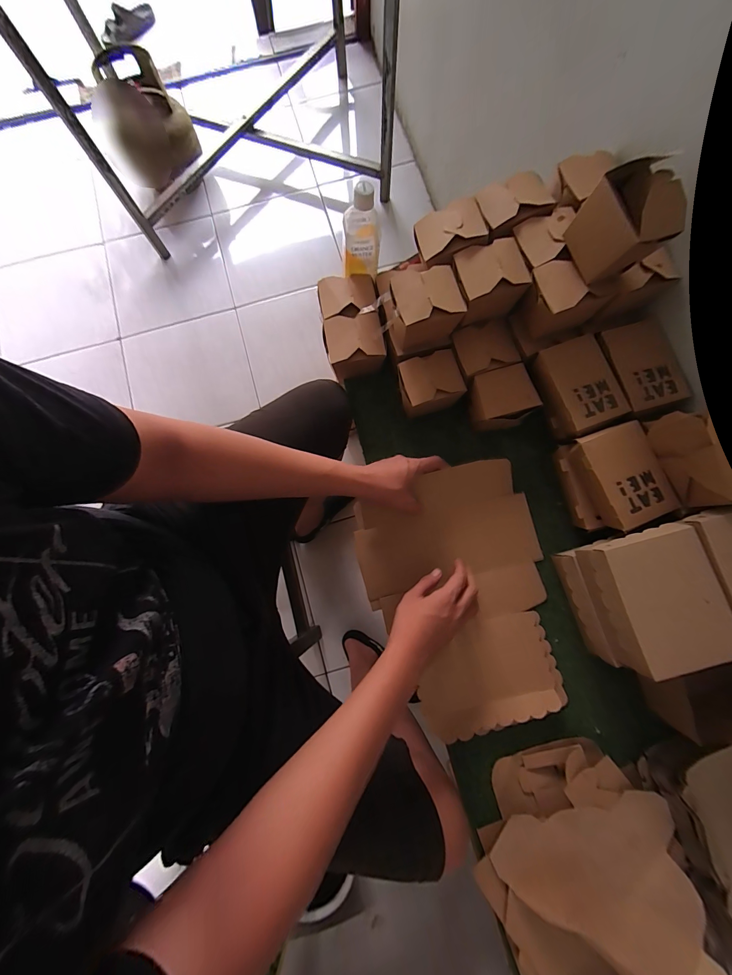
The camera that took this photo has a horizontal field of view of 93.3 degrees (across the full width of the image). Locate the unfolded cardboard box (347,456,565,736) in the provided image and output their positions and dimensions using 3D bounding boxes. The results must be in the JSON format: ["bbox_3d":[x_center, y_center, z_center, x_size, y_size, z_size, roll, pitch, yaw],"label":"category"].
[{"bbox_3d":[0.167,0.179,0.582,0.302,0.041,0.411,-15,79,-2],"label":"unfolded cardboard box"}]

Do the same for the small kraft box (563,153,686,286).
[{"bbox_3d":[0.339,-0.342,0.444,0.087,0.107,0.096,-15,79,-2],"label":"small kraft box"}]

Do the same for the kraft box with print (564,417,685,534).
[{"bbox_3d":[0.393,-0.014,0.542,0.101,0.062,0.149,-18,79,-3],"label":"kraft box with print"}]

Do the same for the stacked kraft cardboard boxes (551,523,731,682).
[{"bbox_3d":[0.385,0.156,0.504,0.140,0.135,0.174,-18,79,-3],"label":"stacked kraft cardboard boxes"}]

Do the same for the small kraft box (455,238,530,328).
[{"bbox_3d":[0.189,-0.317,0.542,0.092,0.075,0.081,-15,79,-2],"label":"small kraft box"}]

